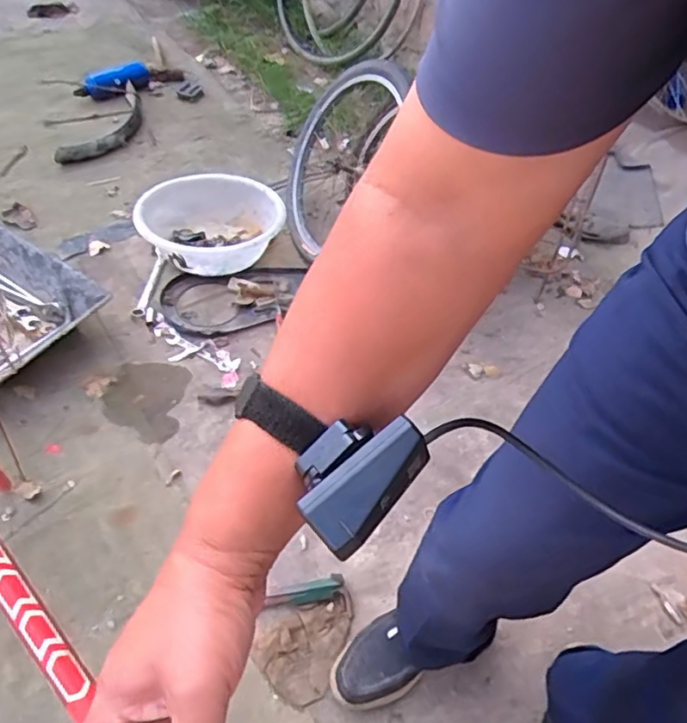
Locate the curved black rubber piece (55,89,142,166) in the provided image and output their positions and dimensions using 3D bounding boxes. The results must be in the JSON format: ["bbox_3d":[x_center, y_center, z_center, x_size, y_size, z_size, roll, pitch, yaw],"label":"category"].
[{"bbox_3d":[-0.667,-0.646,1.706,0.107,0.049,0.371,21,52,10],"label":"curved black rubber piece"}]

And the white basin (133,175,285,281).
[{"bbox_3d":[-0.318,-0.325,1.426,0.316,0.121,0.303,3,51,-4],"label":"white basin"}]

